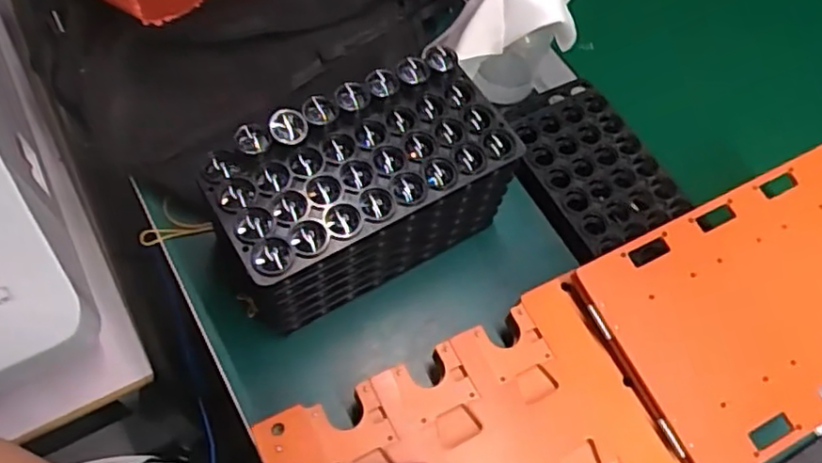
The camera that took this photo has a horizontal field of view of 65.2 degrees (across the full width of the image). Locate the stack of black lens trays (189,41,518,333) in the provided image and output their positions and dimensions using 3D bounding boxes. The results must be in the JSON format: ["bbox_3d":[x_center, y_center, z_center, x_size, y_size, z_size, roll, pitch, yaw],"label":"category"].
[{"bbox_3d":[-0.035,-0.023,0.451,0.201,0.120,0.103,-28,67,-17],"label":"stack of black lens trays"}]

